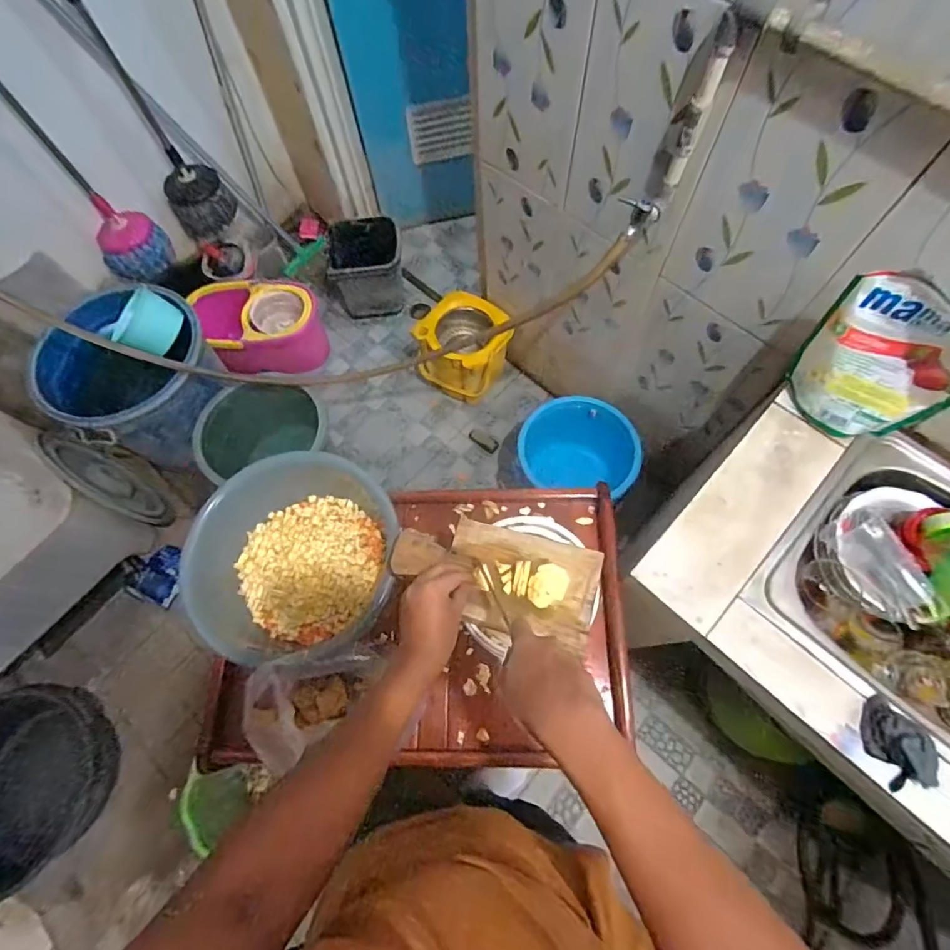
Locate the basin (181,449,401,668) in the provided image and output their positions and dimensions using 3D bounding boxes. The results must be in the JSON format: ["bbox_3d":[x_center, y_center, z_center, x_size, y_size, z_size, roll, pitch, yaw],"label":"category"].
[{"bbox_3d":[-0.268,0.116,0.743,0.288,0.114,0.293,-1,69,2],"label":"basin"}]

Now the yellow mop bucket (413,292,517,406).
[{"bbox_3d":[-0.032,-0.379,1.488,0.243,0.282,0.204,31,73,13],"label":"yellow mop bucket"}]

